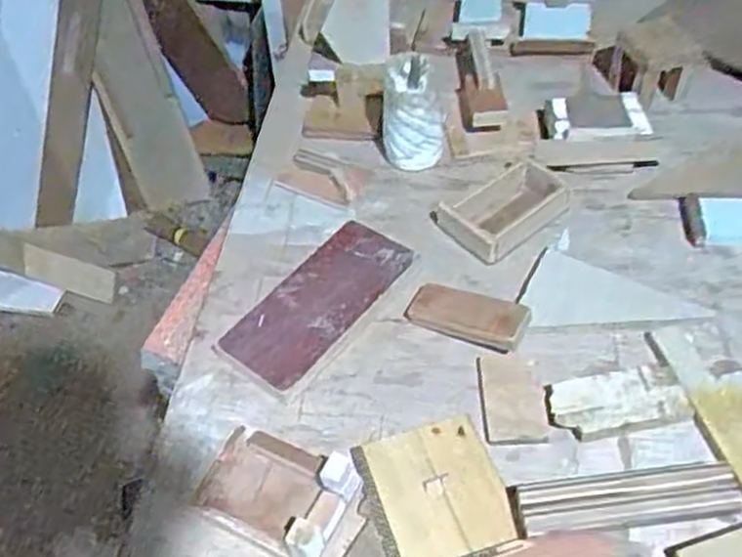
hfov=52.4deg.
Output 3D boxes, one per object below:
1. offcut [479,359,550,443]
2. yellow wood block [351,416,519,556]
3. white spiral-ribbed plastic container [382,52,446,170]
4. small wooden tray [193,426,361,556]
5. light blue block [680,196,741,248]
[{"bbox_3d":[0.119,0.099,0.627,0.050,0.004,0.081,-3,48,3],"label":"offcut"},{"bbox_3d":[0.048,0.163,0.576,0.100,0.016,0.114,-18,49,-9],"label":"yellow wood block"},{"bbox_3d":[0.044,-0.180,0.813,0.067,0.105,0.064,-6,48,1],"label":"white spiral-ribbed plastic container"},{"bbox_3d":[-0.076,0.159,0.575,0.119,0.051,0.076,18,53,21],"label":"small wooden tray"},{"bbox_3d":[0.358,-0.056,0.724,0.105,0.022,0.068,5,49,10],"label":"light blue block"}]

